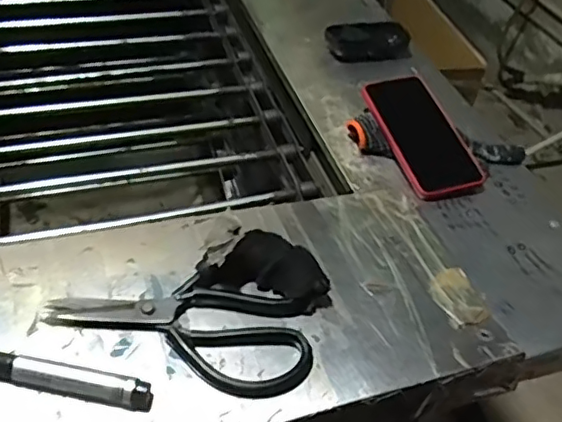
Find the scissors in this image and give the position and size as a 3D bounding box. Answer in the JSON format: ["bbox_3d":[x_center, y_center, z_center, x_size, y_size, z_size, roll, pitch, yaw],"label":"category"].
[{"bbox_3d":[-0.072,0.077,0.457,0.198,0.015,0.091,15,45,6],"label":"scissors"}]

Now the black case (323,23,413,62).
[{"bbox_3d":[0.117,-0.221,0.784,0.110,0.035,0.050,-6,47,-16],"label":"black case"}]

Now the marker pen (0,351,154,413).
[{"bbox_3d":[-0.149,0.115,0.407,0.122,0.017,0.018,12,45,2],"label":"marker pen"}]

